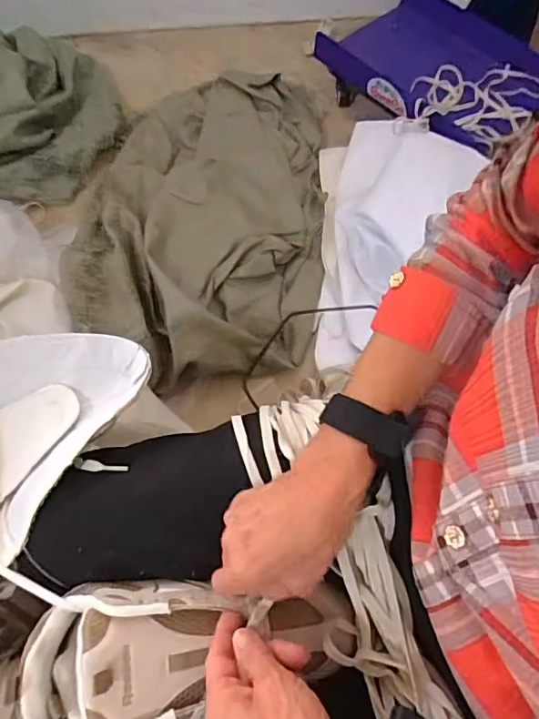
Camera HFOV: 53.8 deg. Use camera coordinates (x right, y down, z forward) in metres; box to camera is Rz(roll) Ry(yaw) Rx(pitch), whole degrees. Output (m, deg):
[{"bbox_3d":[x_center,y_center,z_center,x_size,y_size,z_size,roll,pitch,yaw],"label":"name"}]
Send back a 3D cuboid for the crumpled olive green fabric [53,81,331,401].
[{"bbox_3d":[-0.111,-0.285,0.928,0.408,0.105,0.691,4,65,0],"label":"crumpled olive green fabric"}]

